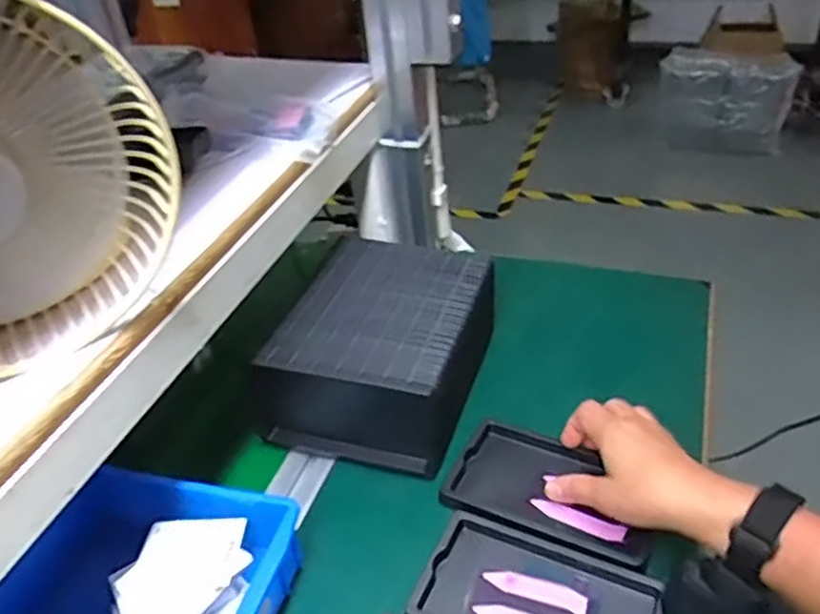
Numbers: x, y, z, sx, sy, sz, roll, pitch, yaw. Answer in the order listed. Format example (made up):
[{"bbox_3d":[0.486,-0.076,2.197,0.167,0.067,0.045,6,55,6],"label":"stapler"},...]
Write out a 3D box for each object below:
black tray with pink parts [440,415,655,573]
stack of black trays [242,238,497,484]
[{"bbox_3d":[0.112,0.146,0.567,0.154,0.023,0.095,13,43,22],"label":"black tray with pink parts"},{"bbox_3d":[-0.024,0.032,0.650,0.171,0.096,0.200,6,39,16],"label":"stack of black trays"}]

